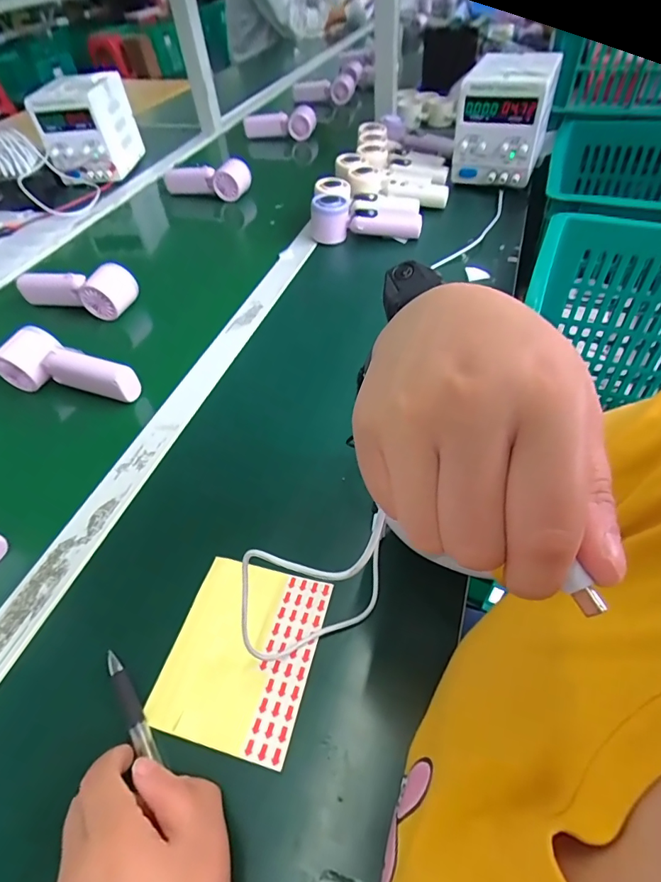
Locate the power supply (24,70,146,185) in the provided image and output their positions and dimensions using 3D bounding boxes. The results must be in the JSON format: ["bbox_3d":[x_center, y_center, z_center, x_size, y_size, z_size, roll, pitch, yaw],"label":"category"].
[{"bbox_3d":[-0.496,-0.647,0.947,0.117,0.154,0.177,4,49,7],"label":"power supply"}]

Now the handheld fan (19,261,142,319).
[{"bbox_3d":[-0.344,-0.212,0.623,0.162,0.053,0.049,12,50,14],"label":"handheld fan"}]

